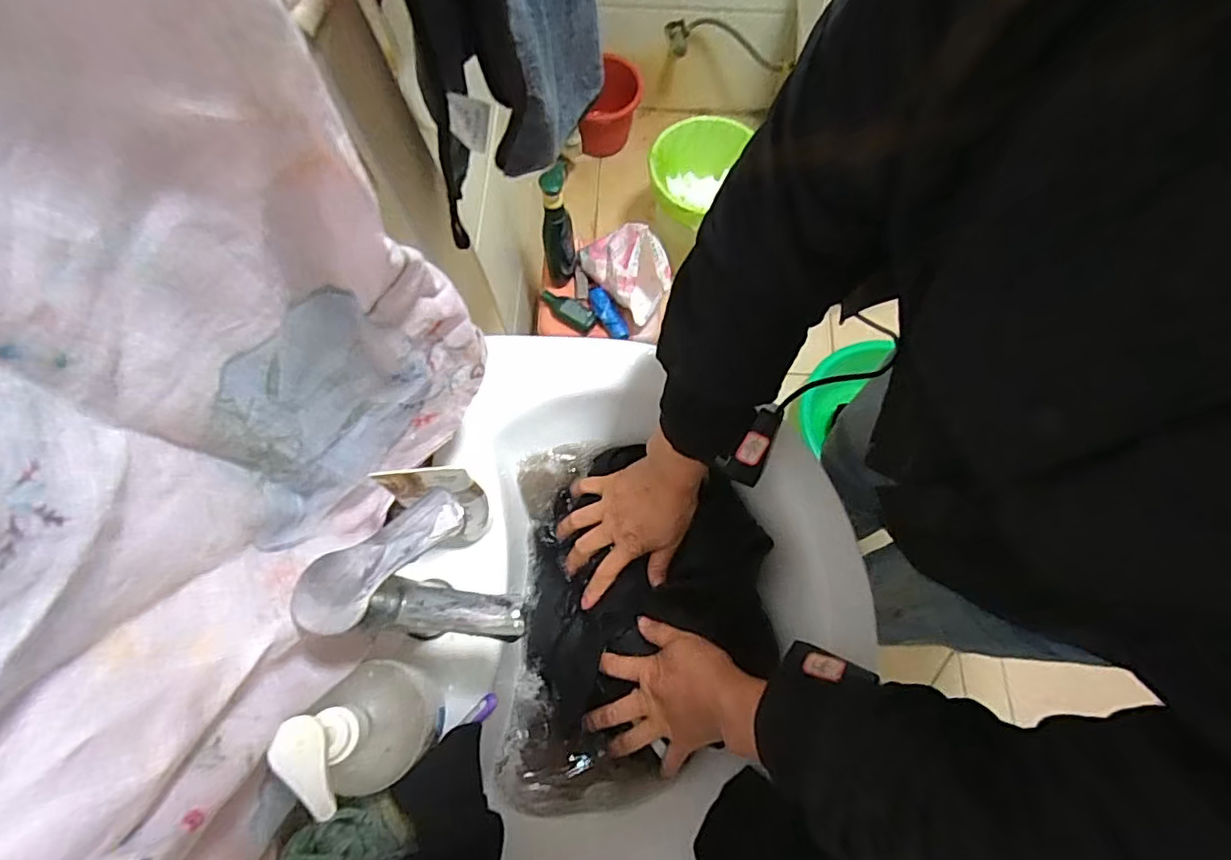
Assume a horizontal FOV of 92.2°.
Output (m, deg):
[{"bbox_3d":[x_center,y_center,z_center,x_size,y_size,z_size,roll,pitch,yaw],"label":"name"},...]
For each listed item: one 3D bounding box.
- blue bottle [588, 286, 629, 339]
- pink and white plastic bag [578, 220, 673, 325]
[{"bbox_3d":[-0.015,-0.226,1.153,0.035,0.029,0.112,-31,88,-9],"label":"blue bottle"},{"bbox_3d":[0.018,-0.317,1.107,0.096,0.137,0.191,-38,75,-11],"label":"pink and white plastic bag"}]

